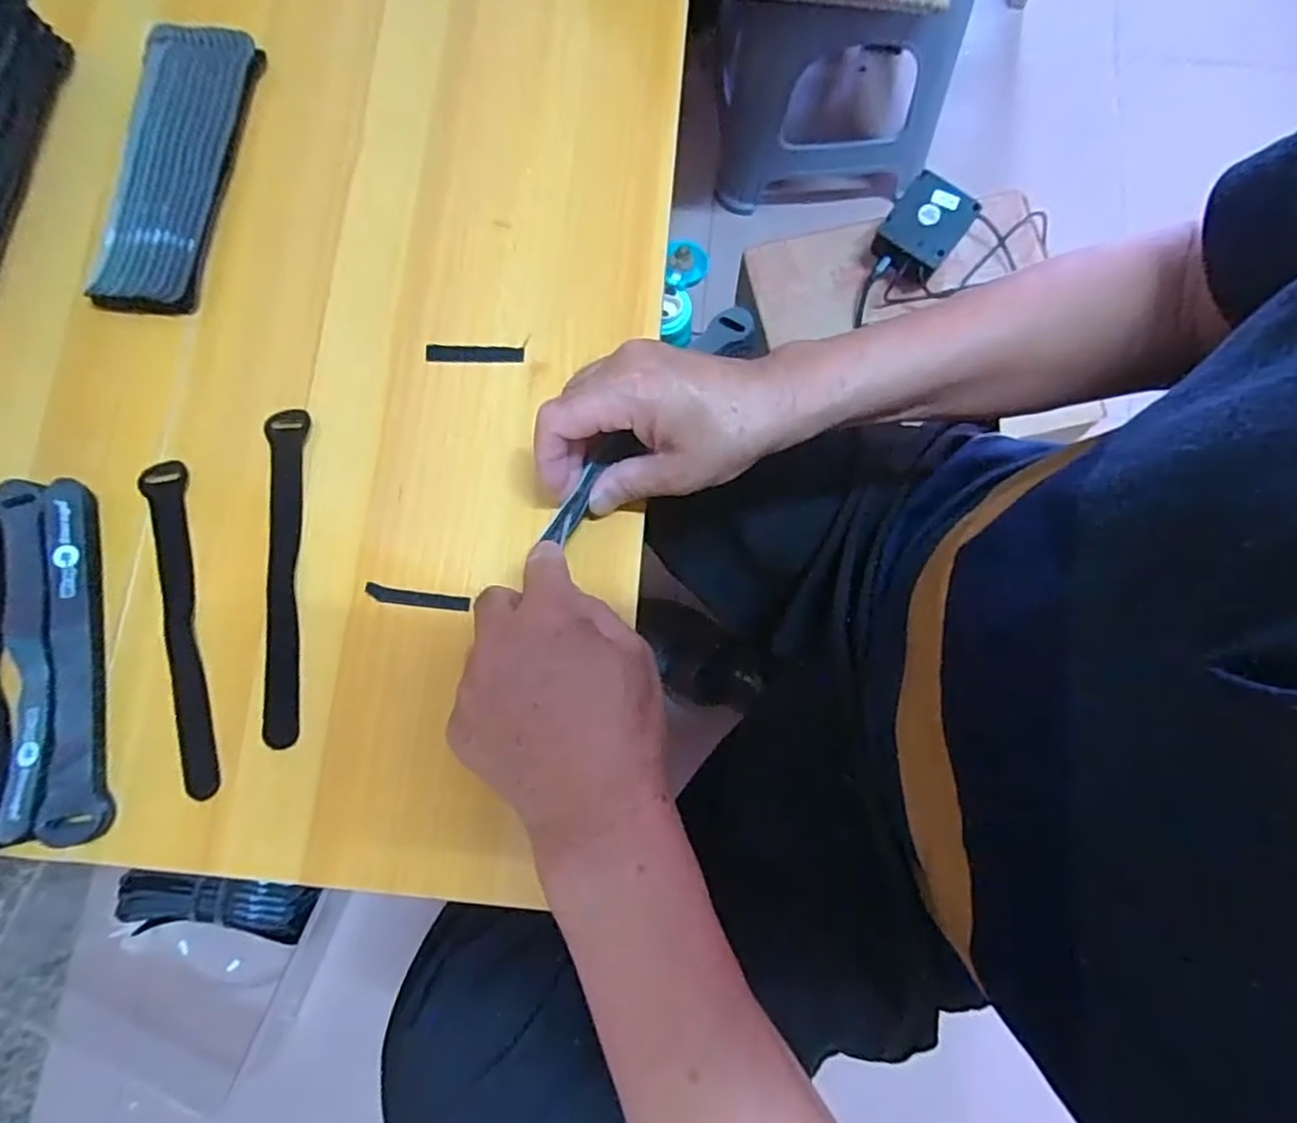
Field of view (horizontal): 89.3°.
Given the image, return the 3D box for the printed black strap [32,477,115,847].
[{"bbox_3d":[-0.320,0.051,0.366,0.028,0.020,0.199,-11,79,-1],"label":"printed black strap"}]

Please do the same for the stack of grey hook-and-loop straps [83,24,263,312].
[{"bbox_3d":[-0.310,-0.256,0.427,0.073,0.021,0.198,5,79,2],"label":"stack of grey hook-and-loop straps"}]

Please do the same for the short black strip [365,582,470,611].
[{"bbox_3d":[-0.134,0.021,0.378,0.060,0.004,0.009,9,79,3],"label":"short black strip"}]

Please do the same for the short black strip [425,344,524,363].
[{"bbox_3d":[-0.108,-0.130,0.409,0.061,0.004,0.012,2,79,2],"label":"short black strip"}]

